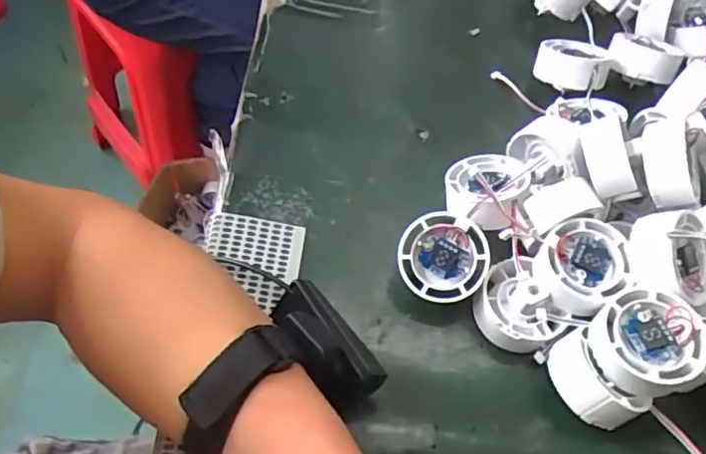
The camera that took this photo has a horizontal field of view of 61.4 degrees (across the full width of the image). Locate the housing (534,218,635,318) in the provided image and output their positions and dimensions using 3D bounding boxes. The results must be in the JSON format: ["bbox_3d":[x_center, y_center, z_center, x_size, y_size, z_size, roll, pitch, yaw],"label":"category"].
[{"bbox_3d":[0.137,0.022,0.354,0.049,0.021,0.054,37,63,16],"label":"housing"}]

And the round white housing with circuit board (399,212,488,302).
[{"bbox_3d":[0.056,0.019,0.368,0.053,0.027,0.052,27,91,11],"label":"round white housing with circuit board"}]

